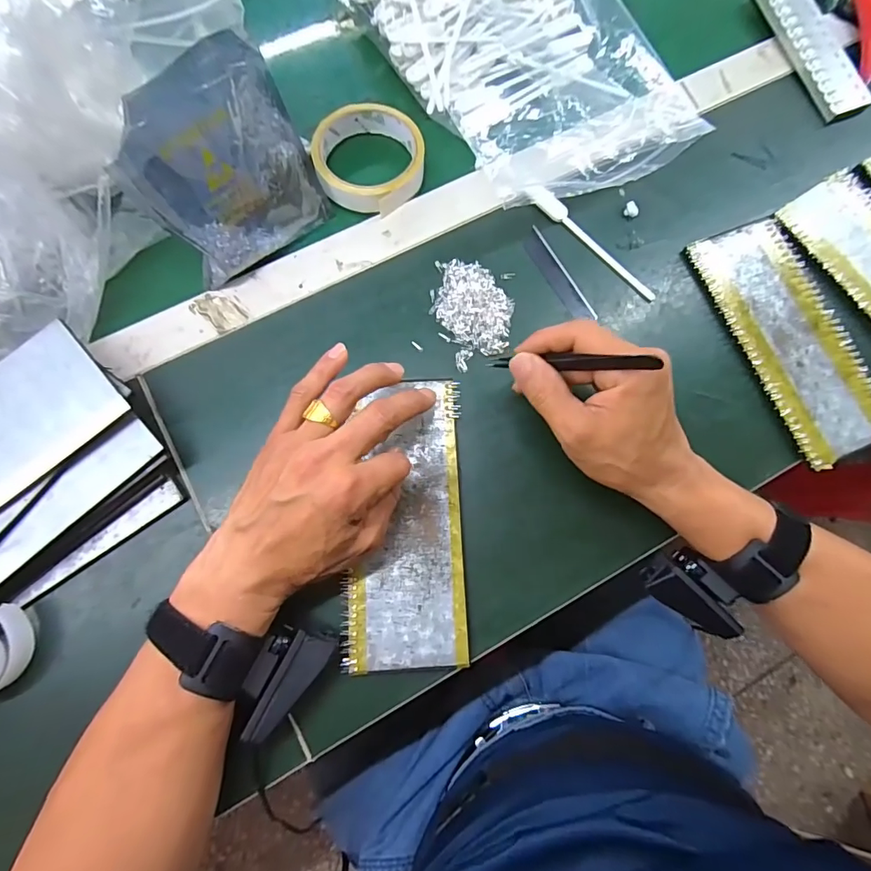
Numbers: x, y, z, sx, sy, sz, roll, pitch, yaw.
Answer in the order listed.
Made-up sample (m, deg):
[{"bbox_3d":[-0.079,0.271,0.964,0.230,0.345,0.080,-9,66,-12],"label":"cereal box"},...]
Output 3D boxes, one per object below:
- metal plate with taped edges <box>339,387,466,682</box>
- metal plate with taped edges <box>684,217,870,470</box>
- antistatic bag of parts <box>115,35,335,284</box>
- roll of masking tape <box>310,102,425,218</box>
[{"bbox_3d":[-0.022,0.059,0.326,0.083,0.004,0.199,-1,78,-4],"label":"metal plate with taped edges"},{"bbox_3d":[0.287,-0.081,0.366,0.085,0.008,0.201,-21,79,-7],"label":"metal plate with taped edges"},{"bbox_3d":[-0.142,-0.180,0.318,0.120,0.115,0.057,-39,82,-10],"label":"antistatic bag of parts"},{"bbox_3d":[-0.055,-0.232,0.382,0.090,0.025,0.091,1,78,-2],"label":"roll of masking tape"}]

